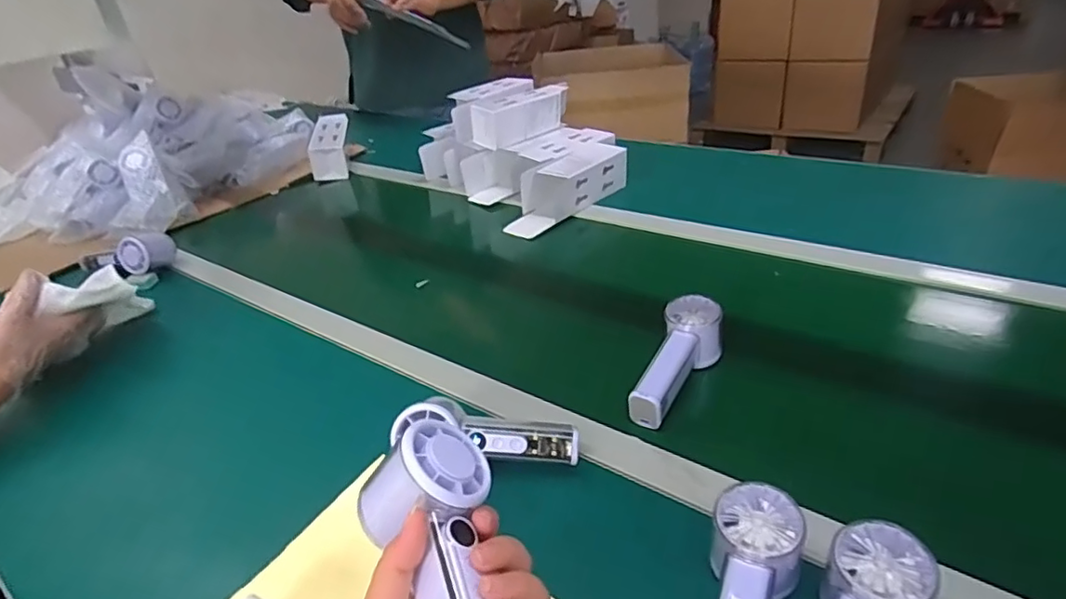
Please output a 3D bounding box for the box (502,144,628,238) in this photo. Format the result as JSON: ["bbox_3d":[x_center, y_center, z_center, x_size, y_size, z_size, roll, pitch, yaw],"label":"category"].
[{"bbox_3d":[0.055,-0.191,0.998,0.249,0.081,0.090,-29,38,-33],"label":"box"}]

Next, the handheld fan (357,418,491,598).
[{"bbox_3d":[-0.046,0.136,0.298,0.069,0.043,0.152,-14,47,-13],"label":"handheld fan"}]

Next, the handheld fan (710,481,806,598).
[{"bbox_3d":[0.131,0.196,0.367,0.054,0.053,0.156,10,48,25],"label":"handheld fan"}]

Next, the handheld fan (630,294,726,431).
[{"bbox_3d":[0.142,0.060,0.576,0.054,0.063,0.147,12,36,28],"label":"handheld fan"}]

